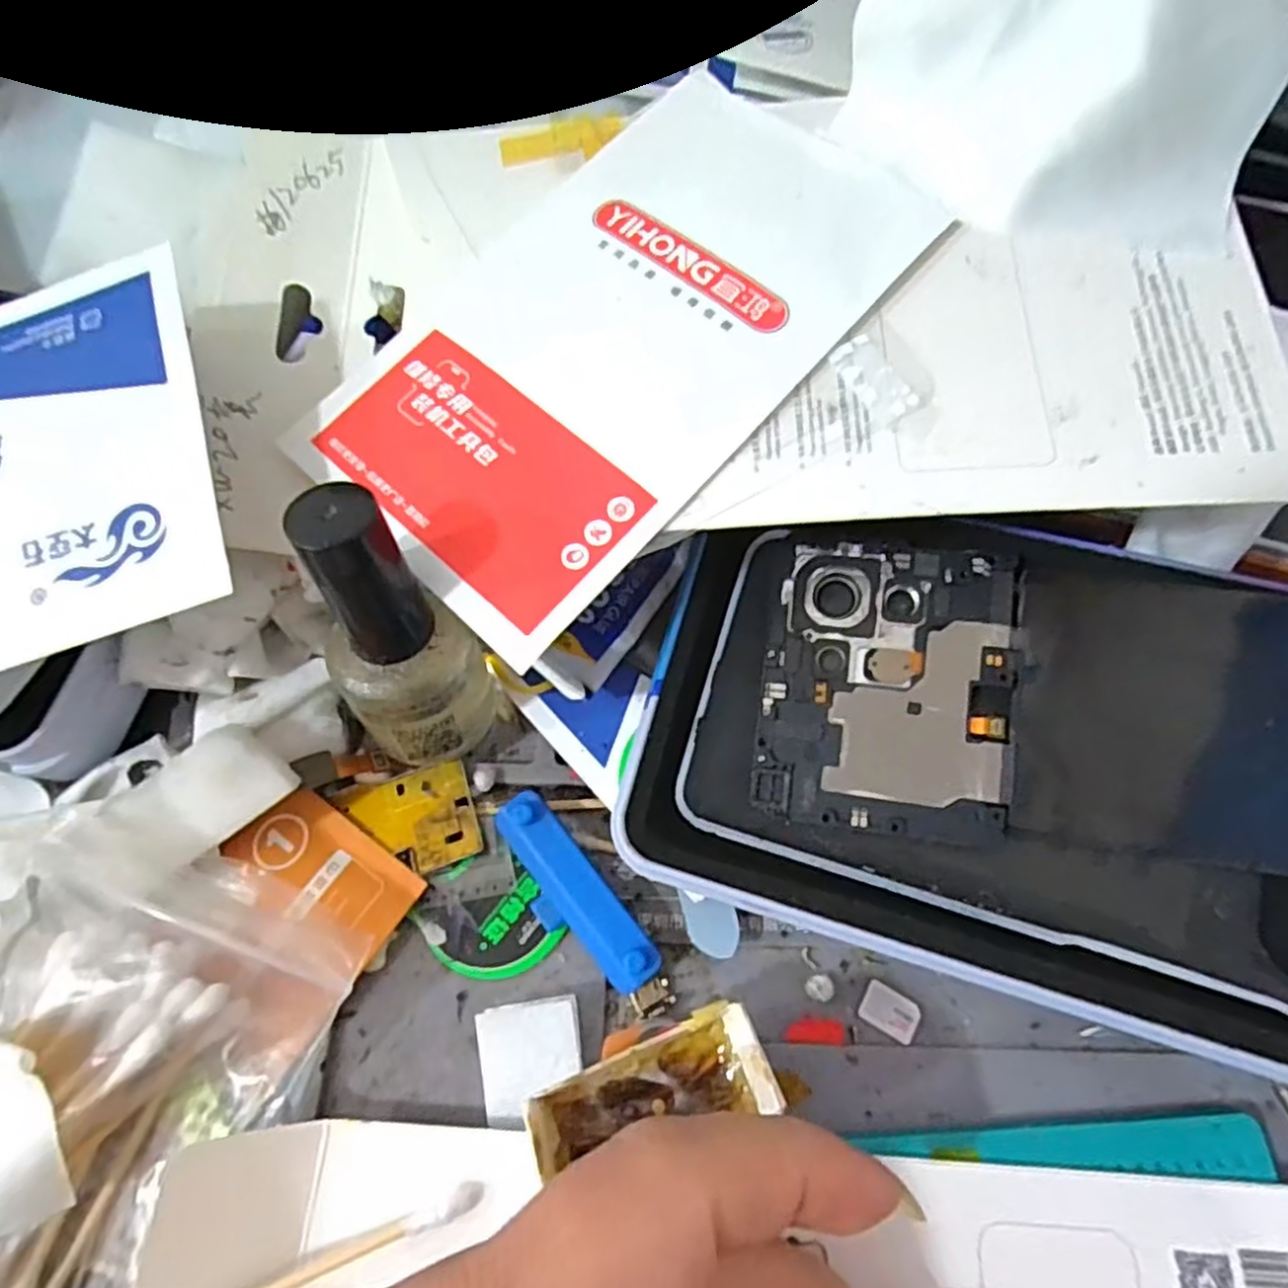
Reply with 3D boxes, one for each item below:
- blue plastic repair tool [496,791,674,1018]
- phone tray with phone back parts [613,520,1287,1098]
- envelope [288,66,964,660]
[{"bbox_3d":[-0.015,0.061,0.170,0.016,0.014,0.056,-36,70,-14],"label":"blue plastic repair tool"},{"bbox_3d":[0.095,0.027,0.157,0.187,0.011,0.102,10,77,9],"label":"phone tray with phone back parts"},{"bbox_3d":[-0.007,-0.070,0.165,0.082,0.004,0.135,41,82,16],"label":"envelope"}]

